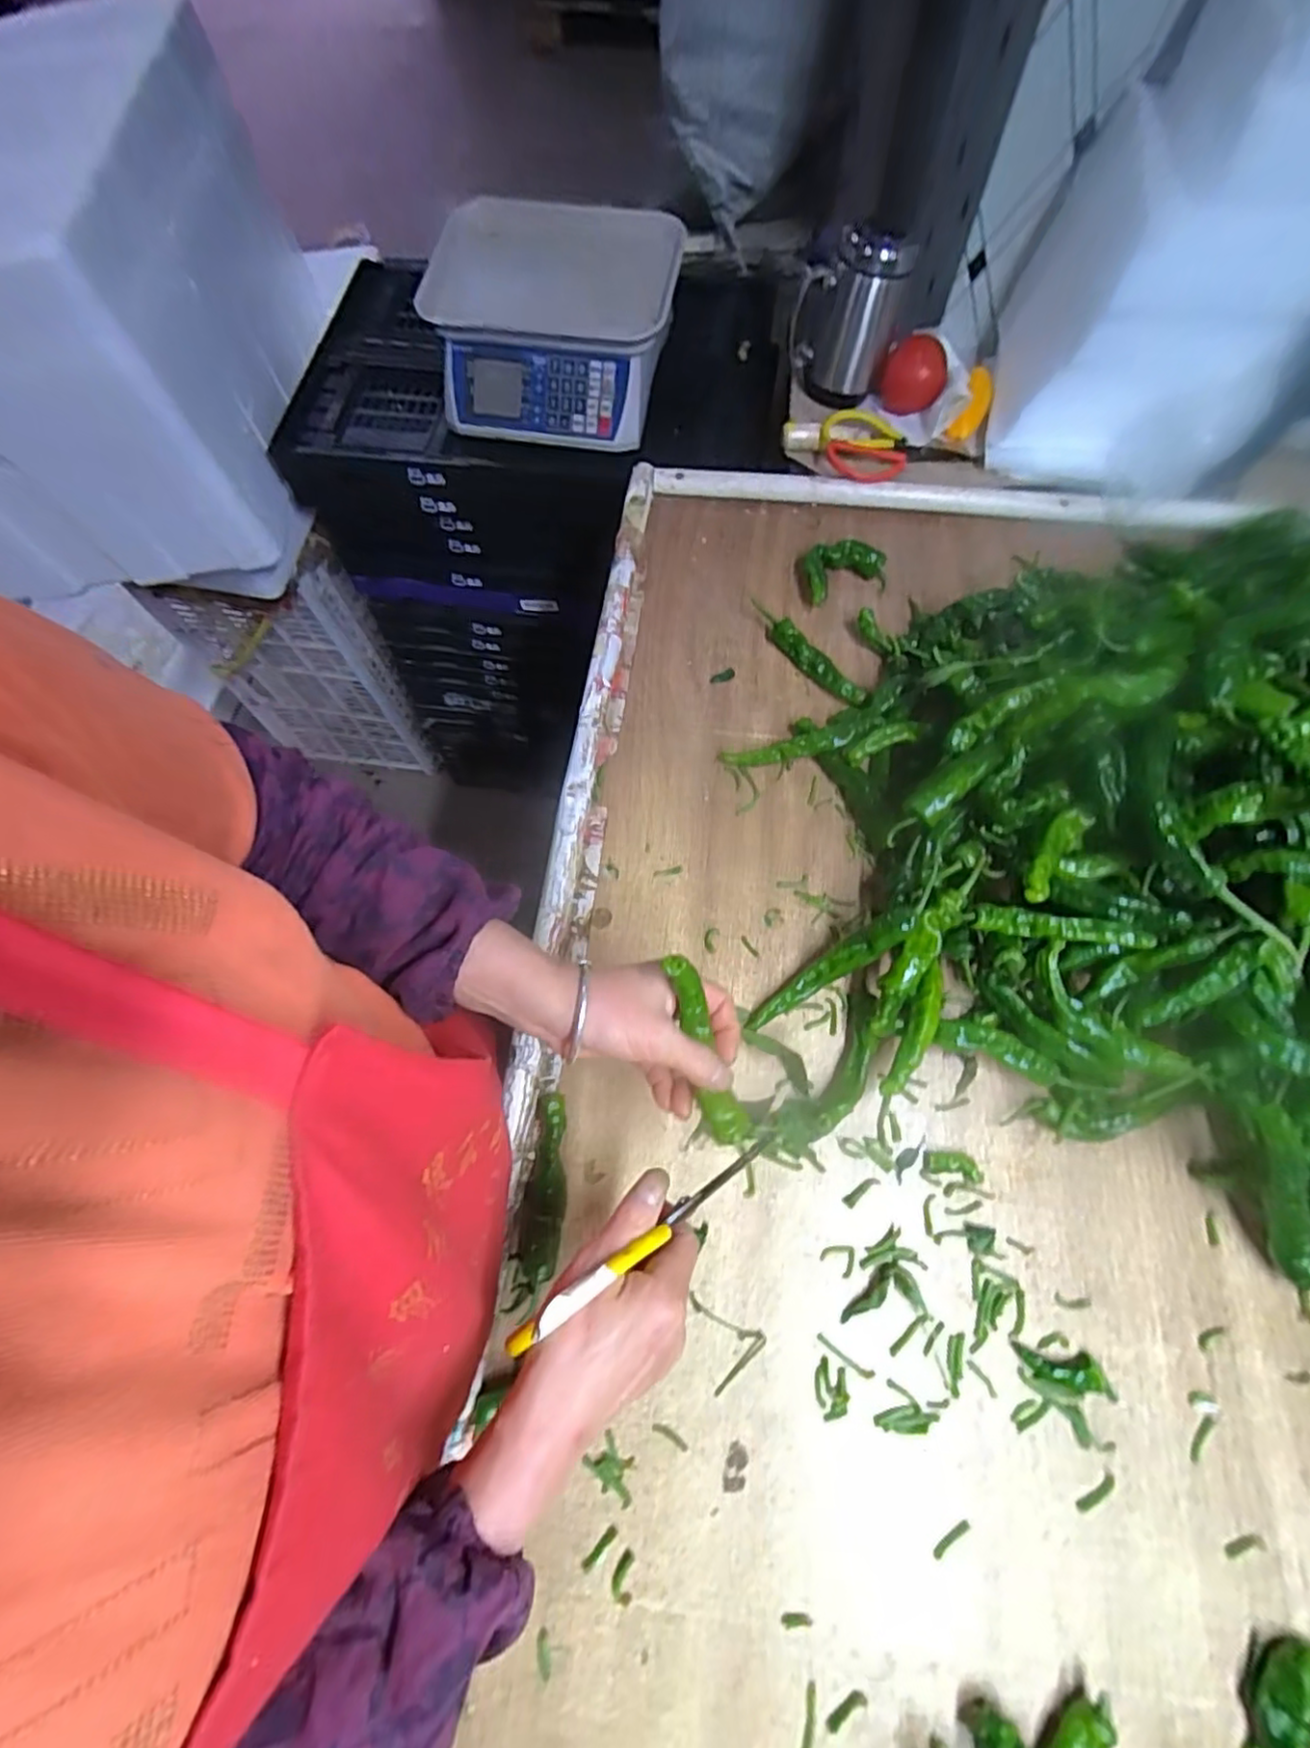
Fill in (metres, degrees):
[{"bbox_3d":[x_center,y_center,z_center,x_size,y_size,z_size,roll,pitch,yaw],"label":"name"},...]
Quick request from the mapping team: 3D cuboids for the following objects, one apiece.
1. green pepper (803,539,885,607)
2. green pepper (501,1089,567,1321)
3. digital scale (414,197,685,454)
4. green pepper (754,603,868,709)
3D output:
[{"bbox_3d":[0.190,-0.312,0.666,0.080,0.029,0.056,-19,70,-6],"label":"green pepper"},{"bbox_3d":[-0.080,0.234,0.466,0.033,0.021,0.141,6,69,3],"label":"green pepper"},{"bbox_3d":[-0.122,-0.650,0.781,0.276,0.119,0.270,8,69,4],"label":"digital scale"},{"bbox_3d":[0.145,-0.214,0.634,0.020,0.025,0.147,-37,72,-12],"label":"green pepper"}]

